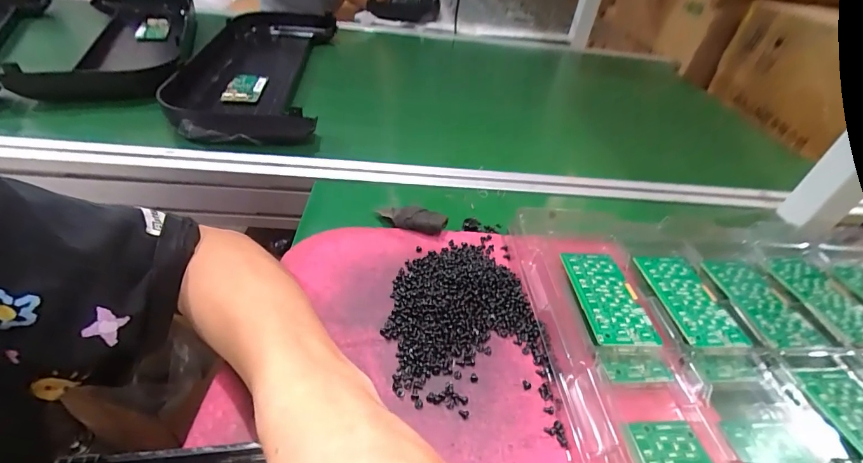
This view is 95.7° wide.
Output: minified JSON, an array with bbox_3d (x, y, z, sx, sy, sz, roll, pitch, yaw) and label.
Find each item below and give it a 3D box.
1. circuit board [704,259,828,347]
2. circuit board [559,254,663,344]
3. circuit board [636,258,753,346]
[{"bbox_3d":[0.272,0.057,0.324,0.052,0.004,0.088,1,40,-8],"label":"circuit board"},{"bbox_3d":[0.137,0.051,0.307,0.048,0.006,0.091,3,40,-6],"label":"circuit board"},{"bbox_3d":[0.206,0.052,0.315,0.049,0.004,0.091,4,39,-5],"label":"circuit board"}]

